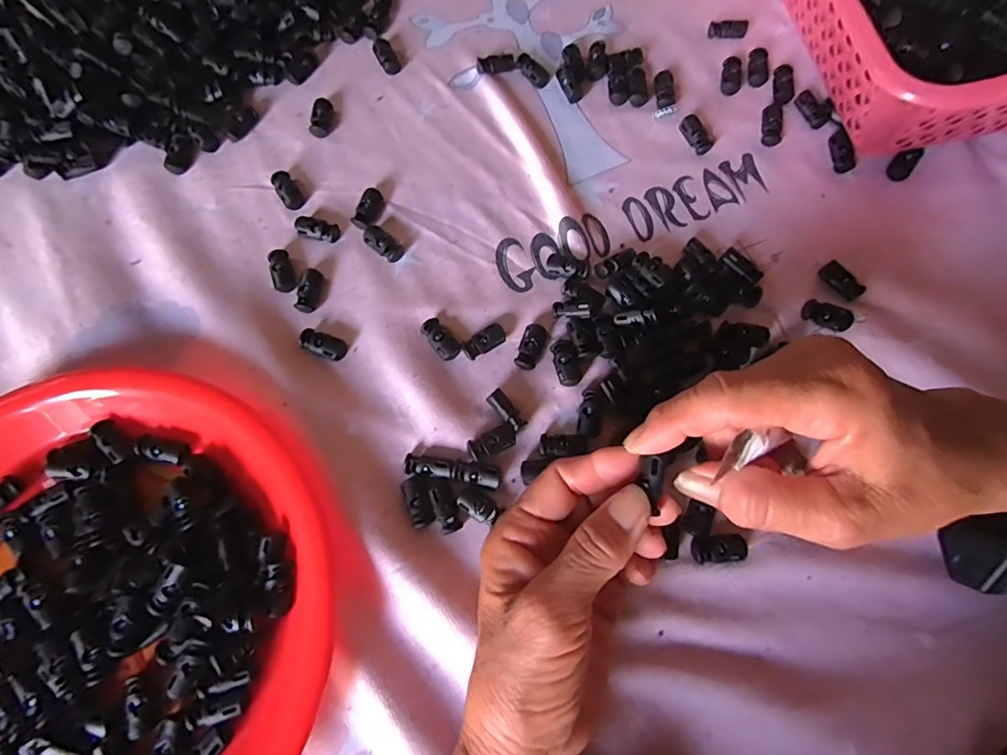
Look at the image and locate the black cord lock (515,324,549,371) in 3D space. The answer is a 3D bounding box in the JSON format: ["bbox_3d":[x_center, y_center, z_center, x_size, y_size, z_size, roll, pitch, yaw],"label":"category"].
[{"bbox_3d":[0.018,-0.019,0.307,0.015,0.007,0.028,19,75,5],"label":"black cord lock"}]

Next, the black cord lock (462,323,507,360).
[{"bbox_3d":[-0.011,-0.023,0.308,0.028,0.007,0.014,-33,77,-9],"label":"black cord lock"}]

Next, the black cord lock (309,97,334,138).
[{"bbox_3d":[-0.134,-0.191,0.365,0.014,0.008,0.029,7,74,2],"label":"black cord lock"}]

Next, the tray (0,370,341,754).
[{"bbox_3d":[-0.216,0.122,0.252,0.250,0.024,0.242,0,74,0],"label":"tray"}]

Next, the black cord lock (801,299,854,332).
[{"bbox_3d":[0.200,-0.039,0.306,0.028,0.007,0.013,15,75,4],"label":"black cord lock"}]

